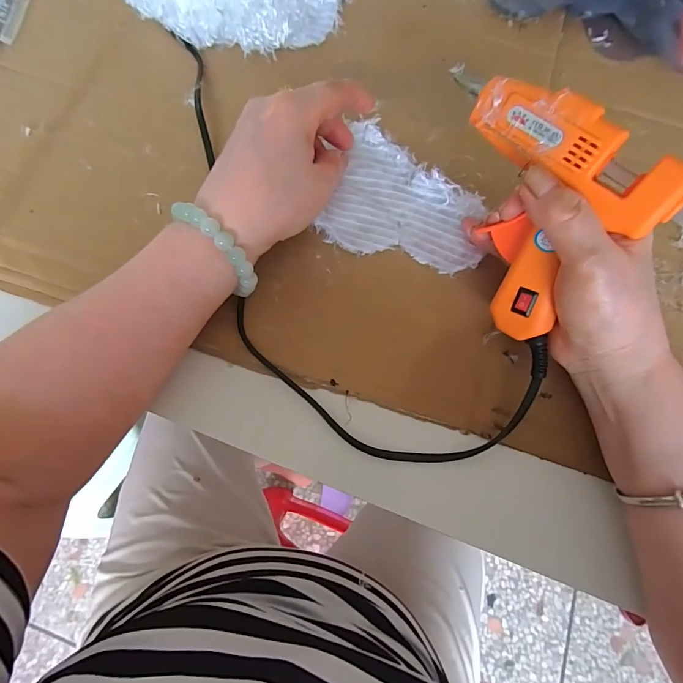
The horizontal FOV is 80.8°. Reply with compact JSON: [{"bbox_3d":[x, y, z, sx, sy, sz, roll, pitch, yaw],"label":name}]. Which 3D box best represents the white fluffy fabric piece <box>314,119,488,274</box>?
[{"bbox_3d":[0.048,-0.102,0.283,0.107,0.018,0.094,14,73,2],"label":"white fluffy fabric piece"}]

